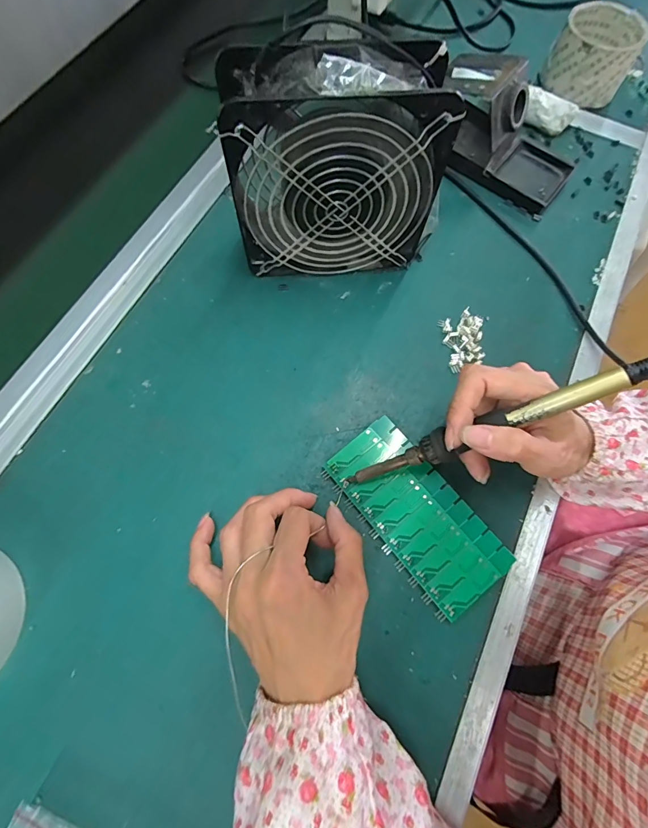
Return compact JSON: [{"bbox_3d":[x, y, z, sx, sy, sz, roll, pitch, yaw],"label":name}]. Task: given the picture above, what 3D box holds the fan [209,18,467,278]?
[{"bbox_3d":[0.012,-0.179,0.294,0.158,0.149,0.058,-4,72,-3],"label":"fan"}]

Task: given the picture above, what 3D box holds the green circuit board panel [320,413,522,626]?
[{"bbox_3d":[0.067,0.072,0.287,0.061,0.013,0.138,-38,77,-13],"label":"green circuit board panel"}]

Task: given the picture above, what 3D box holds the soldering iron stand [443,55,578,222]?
[{"bbox_3d":[0.179,-0.284,0.379,0.157,0.073,0.094,37,74,10],"label":"soldering iron stand"}]

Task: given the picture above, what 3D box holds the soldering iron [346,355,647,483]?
[{"bbox_3d":[0.105,0.009,0.236,0.213,0.015,0.022,-26,70,28],"label":"soldering iron"}]

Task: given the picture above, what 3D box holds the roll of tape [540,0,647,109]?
[{"bbox_3d":[0.297,-0.394,0.426,0.084,0.052,0.089,31,73,8],"label":"roll of tape"}]

